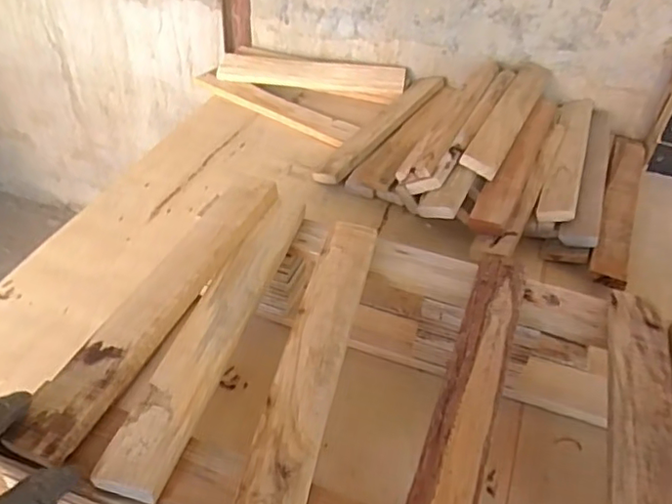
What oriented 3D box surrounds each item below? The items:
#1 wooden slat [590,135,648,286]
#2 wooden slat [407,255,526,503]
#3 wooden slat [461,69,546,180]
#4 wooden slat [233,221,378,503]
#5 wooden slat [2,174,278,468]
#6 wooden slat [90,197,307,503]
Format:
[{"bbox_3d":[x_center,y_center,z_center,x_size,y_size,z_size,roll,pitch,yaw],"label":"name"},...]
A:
[{"bbox_3d":[0.427,-0.077,0.884,0.056,0.019,0.368,20,47,14],"label":"wooden slat"},{"bbox_3d":[0.111,0.119,0.489,0.047,0.018,0.342,17,43,13],"label":"wooden slat"},{"bbox_3d":[0.267,-0.212,0.909,0.052,0.019,0.326,34,49,4],"label":"wooden slat"},{"bbox_3d":[-0.018,0.089,0.506,0.051,0.015,0.343,11,42,7],"label":"wooden slat"},{"bbox_3d":[-0.152,0.036,0.538,0.054,0.018,0.344,18,46,14],"label":"wooden slat"},{"bbox_3d":[-0.103,0.057,0.535,0.049,0.016,0.341,13,42,9],"label":"wooden slat"}]

